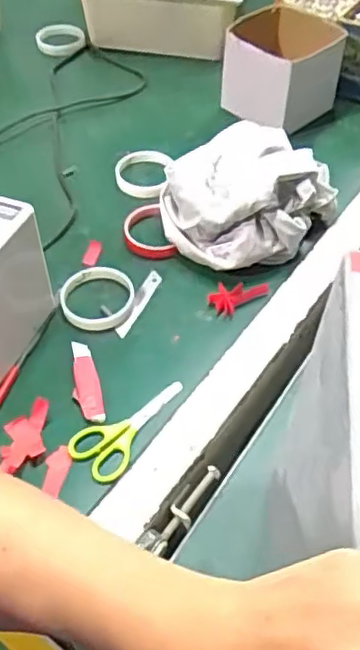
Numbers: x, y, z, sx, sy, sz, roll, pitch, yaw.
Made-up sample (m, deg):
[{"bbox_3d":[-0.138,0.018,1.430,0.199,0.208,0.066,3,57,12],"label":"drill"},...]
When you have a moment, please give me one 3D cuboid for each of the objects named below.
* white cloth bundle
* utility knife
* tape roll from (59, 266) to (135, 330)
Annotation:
[{"bbox_3d":[0.086,-0.160,0.779,0.220,0.096,0.170,-18,54,-14],"label":"white cloth bundle"},{"bbox_3d":[-0.098,0.059,0.666,0.028,0.009,0.099,-10,52,-8],"label":"utility knife"},{"bbox_3d":[-0.094,-0.031,0.736,0.082,0.022,0.087,0,51,0],"label":"tape roll"}]

